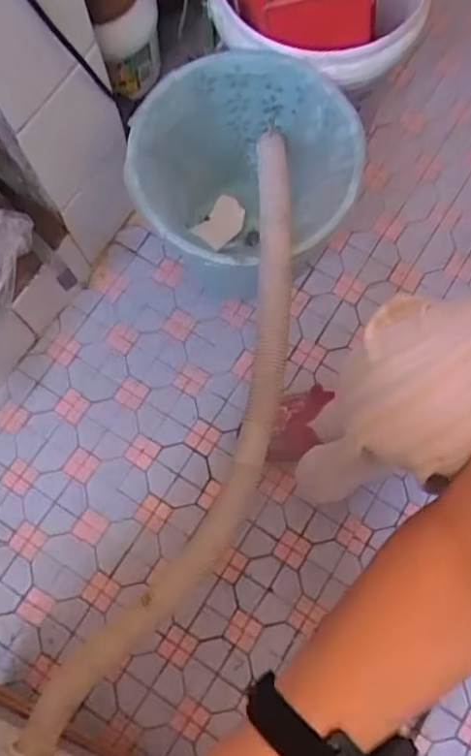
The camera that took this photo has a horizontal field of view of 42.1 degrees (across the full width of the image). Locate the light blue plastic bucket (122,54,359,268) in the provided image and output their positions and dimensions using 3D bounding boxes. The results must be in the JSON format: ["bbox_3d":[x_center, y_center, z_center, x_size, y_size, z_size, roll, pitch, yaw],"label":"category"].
[{"bbox_3d":[0.017,-0.221,0.768,0.236,0.280,0.217,0,78,-1],"label":"light blue plastic bucket"}]

